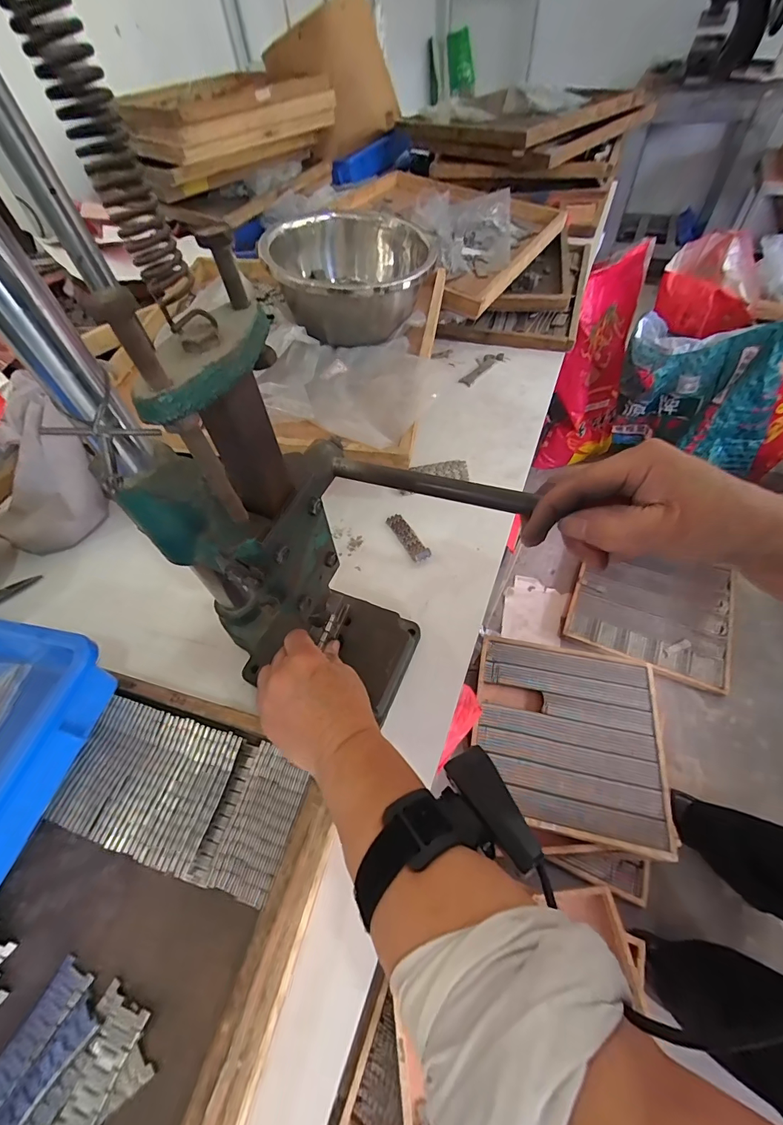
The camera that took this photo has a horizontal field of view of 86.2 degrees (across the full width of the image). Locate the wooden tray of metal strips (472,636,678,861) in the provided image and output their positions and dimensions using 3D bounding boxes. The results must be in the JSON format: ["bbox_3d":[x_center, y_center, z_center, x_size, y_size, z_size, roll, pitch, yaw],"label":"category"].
[{"bbox_3d":[0.398,0.378,0.938,0.395,0.028,0.401,6,56,9],"label":"wooden tray of metal strips"}]

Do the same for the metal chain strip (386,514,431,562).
[{"bbox_3d":[0.019,-0.031,0.498,0.021,0.006,0.078,-26,57,-13],"label":"metal chain strip"}]

